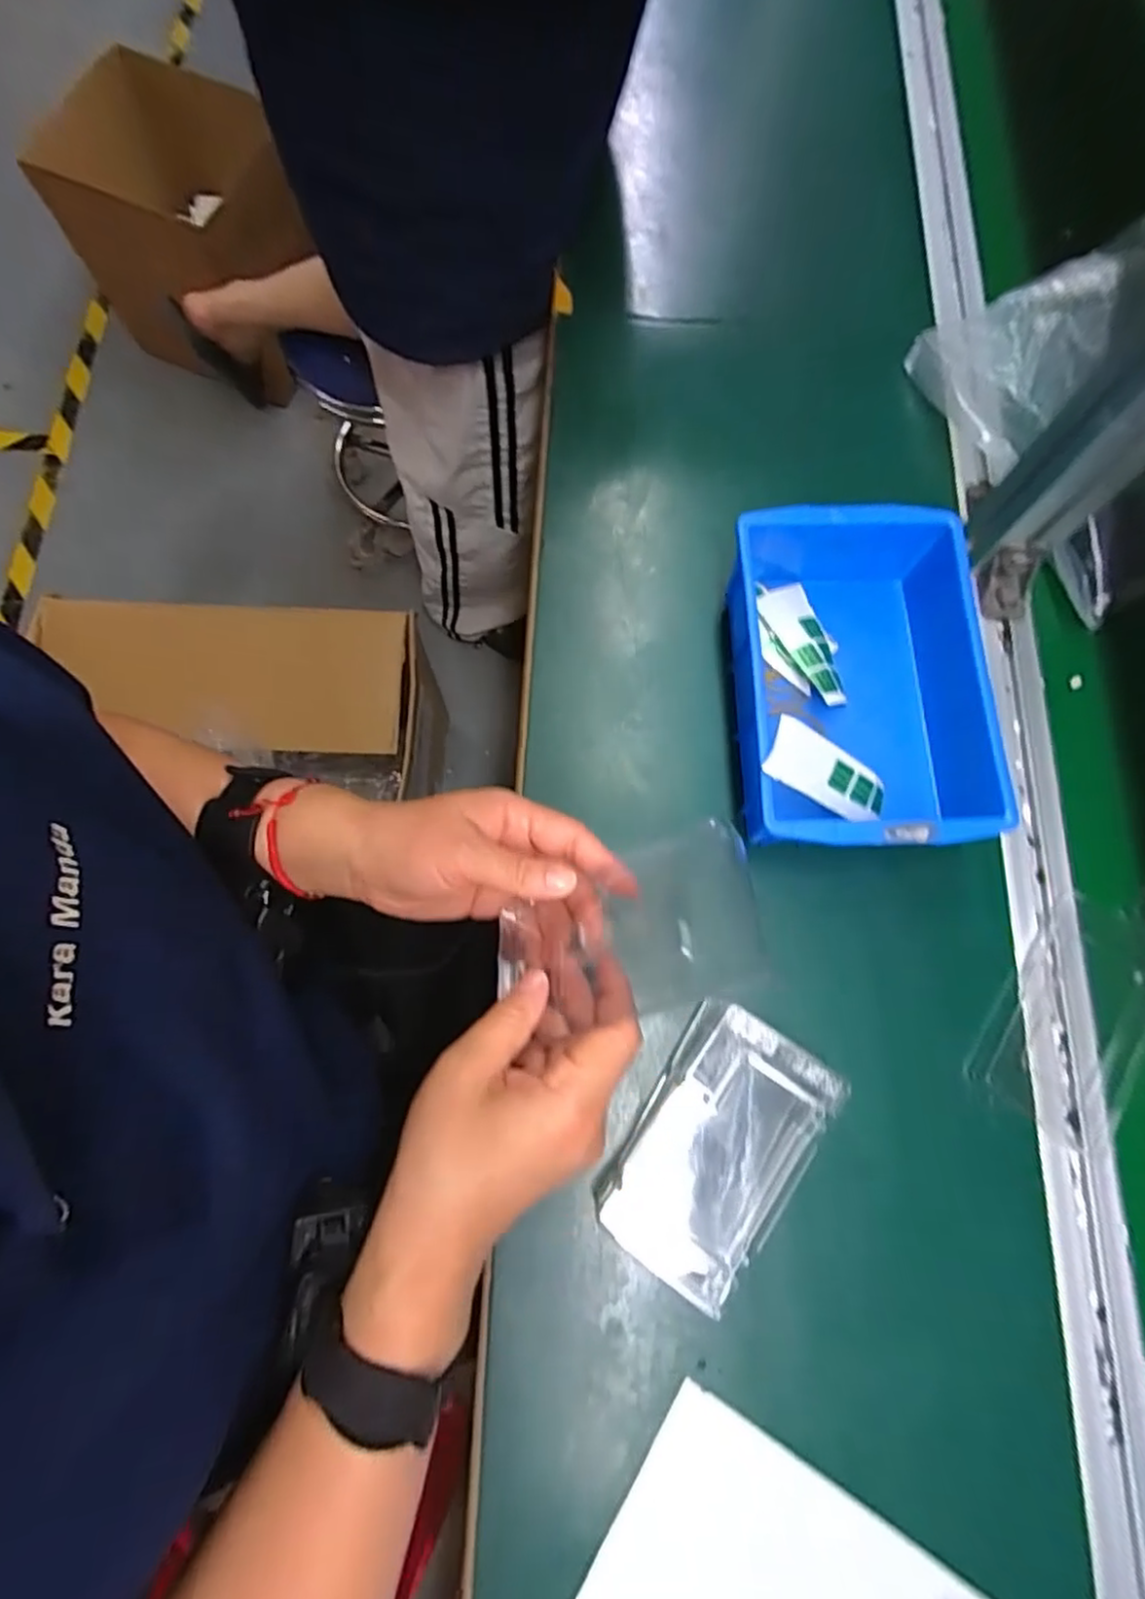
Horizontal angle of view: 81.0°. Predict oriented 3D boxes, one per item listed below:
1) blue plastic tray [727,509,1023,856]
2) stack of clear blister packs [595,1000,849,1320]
[{"bbox_3d":[0.167,-0.066,0.400,0.137,0.069,0.197,-1,75,-2],"label":"blue plastic tray"},{"bbox_3d":[0.075,0.180,0.348,0.079,0.036,0.127,33,76,7],"label":"stack of clear blister packs"}]

